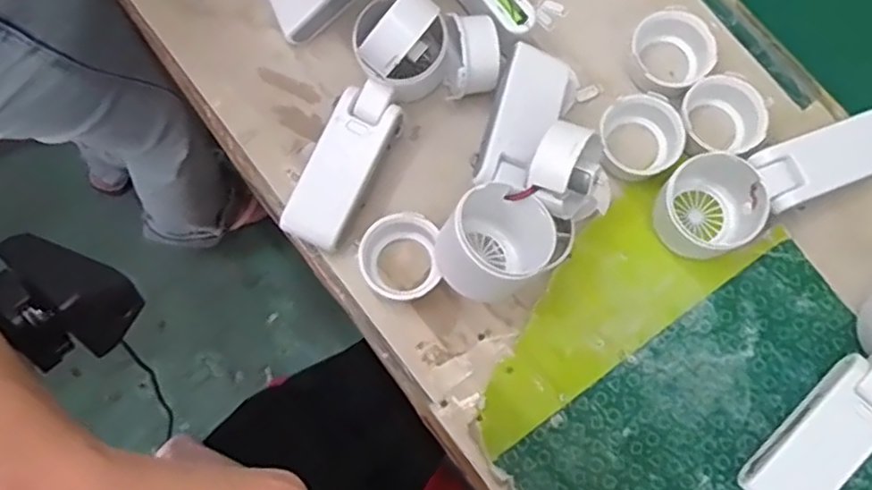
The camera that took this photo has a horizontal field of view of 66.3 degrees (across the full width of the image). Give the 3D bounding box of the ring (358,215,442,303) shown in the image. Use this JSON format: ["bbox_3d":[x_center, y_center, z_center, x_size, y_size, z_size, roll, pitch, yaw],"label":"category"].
[{"bbox_3d":[-0.023,0.010,0.425,0.050,0.036,0.051,0,78,1],"label":"ring"}]

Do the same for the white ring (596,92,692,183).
[{"bbox_3d":[0.135,-0.071,0.437,0.053,0.026,0.048,37,81,8],"label":"white ring"}]

